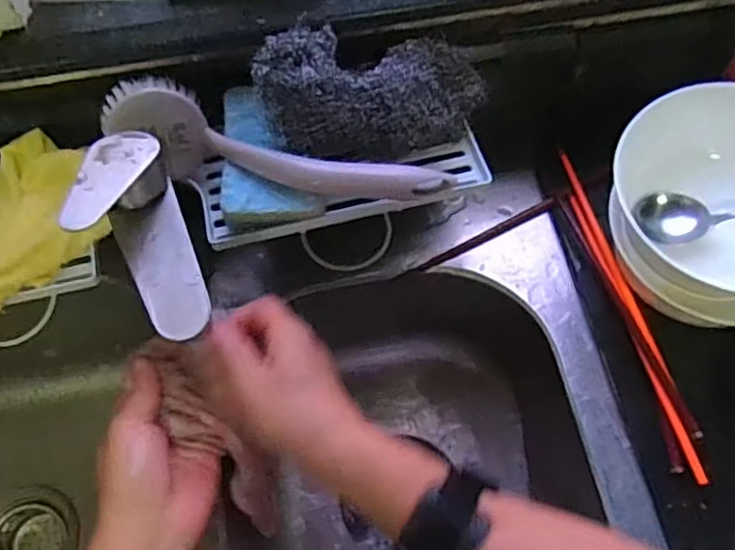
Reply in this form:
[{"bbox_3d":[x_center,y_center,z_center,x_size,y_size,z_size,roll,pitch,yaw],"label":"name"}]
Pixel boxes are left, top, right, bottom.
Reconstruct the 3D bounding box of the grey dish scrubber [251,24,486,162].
[{"bbox_3d":[0.005,-0.126,0.453,0.161,0.050,0.074,-4,61,-18],"label":"grey dish scrubber"}]

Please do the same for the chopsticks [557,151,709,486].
[{"bbox_3d":[0.195,0.020,0.497,0.020,0.017,0.269,-12,63,-4],"label":"chopsticks"}]

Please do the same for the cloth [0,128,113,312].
[{"bbox_3d":[-0.251,-0.040,0.450,0.125,0.035,0.098,-41,68,-17],"label":"cloth"}]

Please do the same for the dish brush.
[{"bbox_3d":[-0.065,-0.085,0.449,0.239,0.054,0.048,15,64,10],"label":"dish brush"}]

